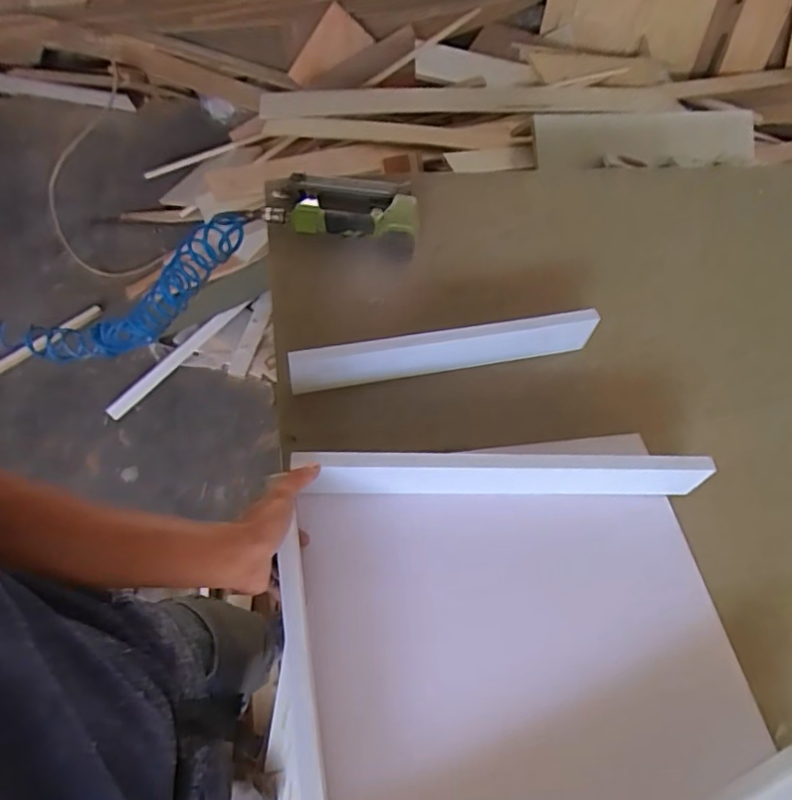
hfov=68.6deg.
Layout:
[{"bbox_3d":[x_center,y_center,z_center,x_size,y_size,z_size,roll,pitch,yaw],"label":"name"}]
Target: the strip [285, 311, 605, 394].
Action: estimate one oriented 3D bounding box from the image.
[{"bbox_3d":[0.068,-0.067,0.800,0.423,0.081,0.022,-9,59,-12],"label":"strip"}]

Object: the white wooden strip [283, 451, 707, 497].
[{"bbox_3d":[0.128,0.089,0.685,0.470,0.073,0.027,1,56,-4],"label":"white wooden strip"}]

